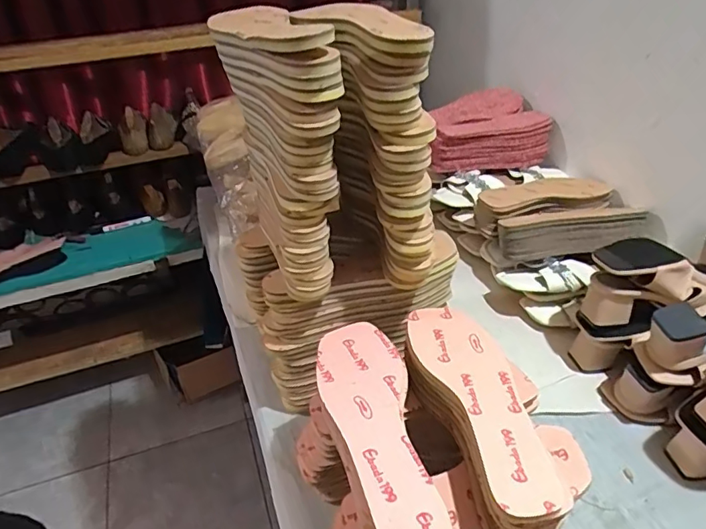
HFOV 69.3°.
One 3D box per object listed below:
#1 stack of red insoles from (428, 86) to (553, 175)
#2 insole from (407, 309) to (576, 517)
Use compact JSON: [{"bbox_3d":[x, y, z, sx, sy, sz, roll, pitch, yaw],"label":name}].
[{"bbox_3d":[0.254,-0.273,1.042,0.250,0.089,0.177,-8,37,-8],"label":"stack of red insoles"},{"bbox_3d":[0.122,0.120,0.483,0.078,0.011,0.235,-11,38,-12],"label":"insole"}]

